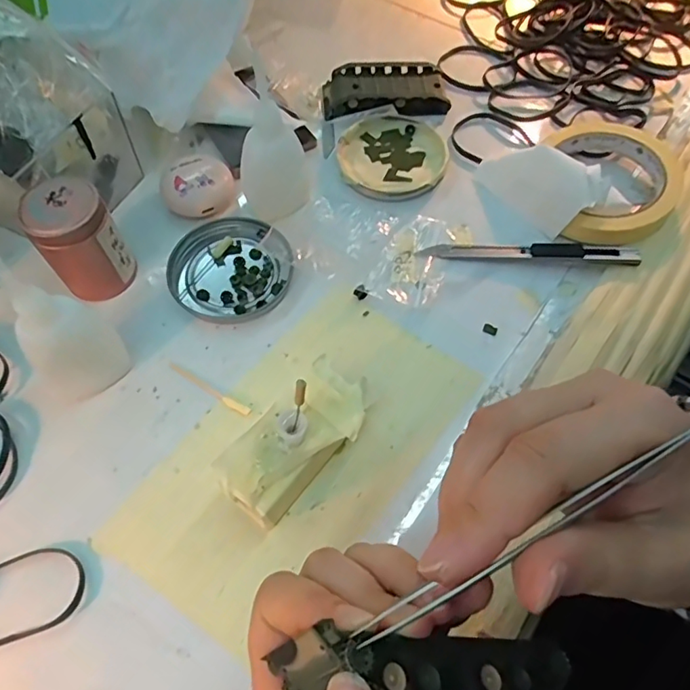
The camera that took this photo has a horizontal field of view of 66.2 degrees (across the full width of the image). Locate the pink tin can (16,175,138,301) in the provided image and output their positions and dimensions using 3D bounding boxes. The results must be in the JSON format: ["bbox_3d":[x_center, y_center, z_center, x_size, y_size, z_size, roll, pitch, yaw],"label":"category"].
[{"bbox_3d":[-0.158,-0.062,0.317,0.043,0.063,0.039,-36,68,-18],"label":"pink tin can"}]

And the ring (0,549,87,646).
[{"bbox_3d":[-0.164,0.123,0.254,0.075,0.004,0.038,-18,63,-10],"label":"ring"}]

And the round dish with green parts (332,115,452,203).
[{"bbox_3d":[0.035,-0.138,0.393,0.079,0.012,0.078,0,62,-1],"label":"round dish with green parts"}]

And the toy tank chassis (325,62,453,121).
[{"bbox_3d":[0.032,-0.204,0.424,0.095,0.016,0.049,0,62,-1],"label":"toy tank chassis"}]

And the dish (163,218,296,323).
[{"bbox_3d":[-0.075,-0.050,0.346,0.080,0.010,0.075,0,62,-1],"label":"dish"}]

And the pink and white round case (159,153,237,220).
[{"bbox_3d":[-0.102,-0.110,0.367,0.049,0.019,0.045,0,62,-1],"label":"pink and white round case"}]

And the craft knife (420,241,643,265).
[{"bbox_3d":[0.121,-0.063,0.348,0.138,0.011,0.015,5,62,2],"label":"craft knife"}]

